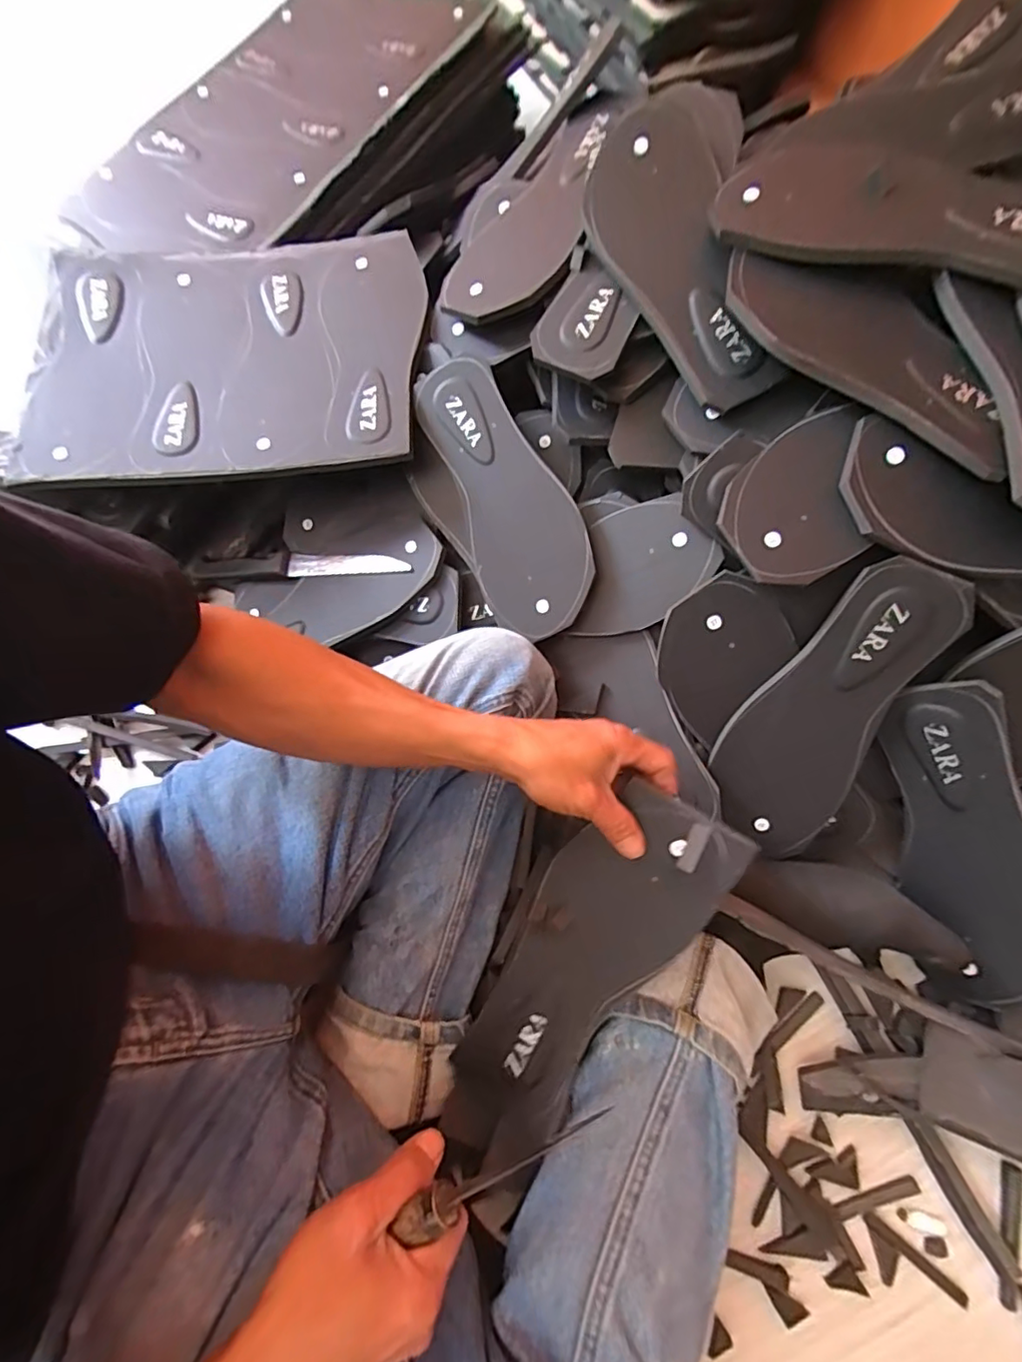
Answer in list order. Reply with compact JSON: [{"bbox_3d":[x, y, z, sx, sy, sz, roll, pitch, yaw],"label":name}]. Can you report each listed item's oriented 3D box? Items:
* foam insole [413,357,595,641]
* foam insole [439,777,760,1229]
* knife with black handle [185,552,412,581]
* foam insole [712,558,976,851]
[{"bbox_3d":[-0.003,-0.160,0.480,0.099,0.013,0.244,-21,88,22],"label":"foam insole"},{"bbox_3d":[0.039,0.211,0.385,0.100,0.014,0.300,34,97,18],"label":"foam insole"},{"bbox_3d":[-0.213,-0.114,0.553,0.247,0.013,0.028,2,69,16],"label":"knife with black handle"},{"bbox_3d":[0.237,0.024,0.425,0.096,0.008,0.241,29,113,12],"label":"foam insole"}]

